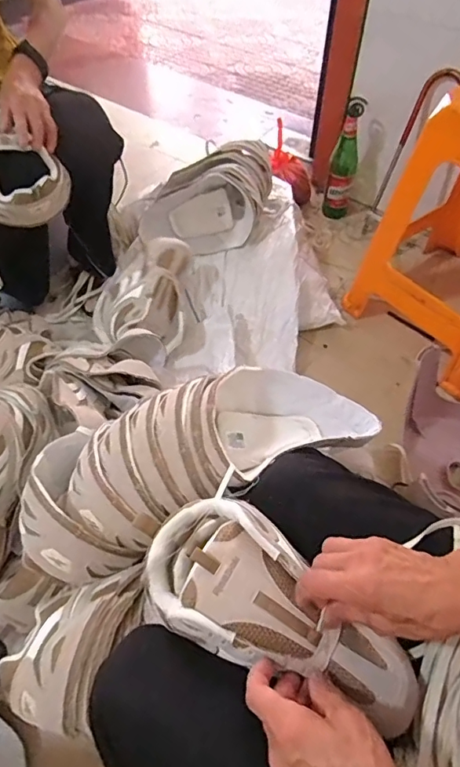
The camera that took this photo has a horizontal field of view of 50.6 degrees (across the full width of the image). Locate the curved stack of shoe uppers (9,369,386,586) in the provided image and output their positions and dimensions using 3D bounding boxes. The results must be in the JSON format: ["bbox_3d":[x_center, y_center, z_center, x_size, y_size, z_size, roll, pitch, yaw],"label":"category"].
[{"bbox_3d":[-0.034,0.074,0.586,0.433,0.122,0.165,-17,56,-13],"label":"curved stack of shoe uppers"}]

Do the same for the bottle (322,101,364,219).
[{"bbox_3d":[0.298,-0.573,1.275,0.069,0.285,0.075,12,55,7],"label":"bottle"}]

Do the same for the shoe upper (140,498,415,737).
[{"bbox_3d":[0.045,0.189,0.419,0.251,0.061,0.123,31,59,12],"label":"shoe upper"}]

